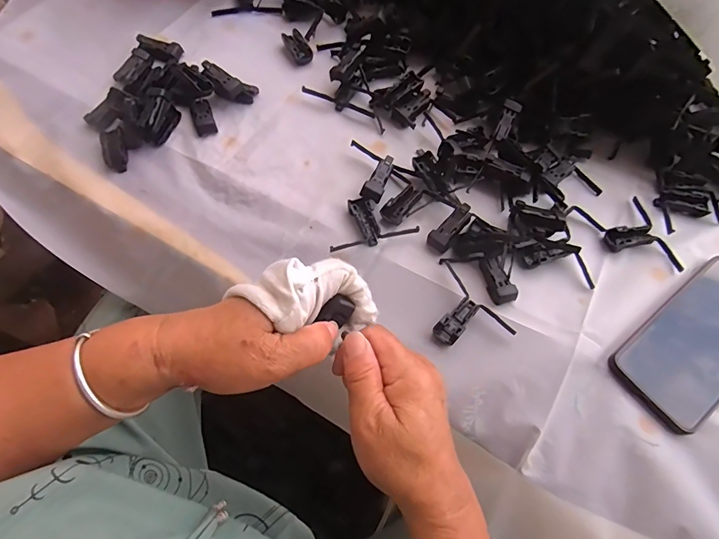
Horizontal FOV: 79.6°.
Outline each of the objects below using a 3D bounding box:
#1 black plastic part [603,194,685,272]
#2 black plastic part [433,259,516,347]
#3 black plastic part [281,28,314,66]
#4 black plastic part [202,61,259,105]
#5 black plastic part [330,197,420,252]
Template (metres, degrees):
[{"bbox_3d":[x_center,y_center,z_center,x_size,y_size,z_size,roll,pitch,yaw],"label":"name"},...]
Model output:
[{"bbox_3d":[0.262,-0.032,0.411,0.050,0.011,0.080,-6,66,-5],"label":"black plastic part"},{"bbox_3d":[0.082,0.035,0.370,0.053,0.013,0.086,-34,71,-16],"label":"black plastic part"},{"bbox_3d":[-0.072,-0.259,0.504,0.022,0.015,0.044,-28,70,-14],"label":"black plastic part"},{"bbox_3d":[-0.140,-0.198,0.459,0.059,0.019,0.028,30,67,-10],"label":"black plastic part"},{"bbox_3d":[0.008,-0.047,0.406,0.083,0.011,0.049,-15,67,-8],"label":"black plastic part"}]

